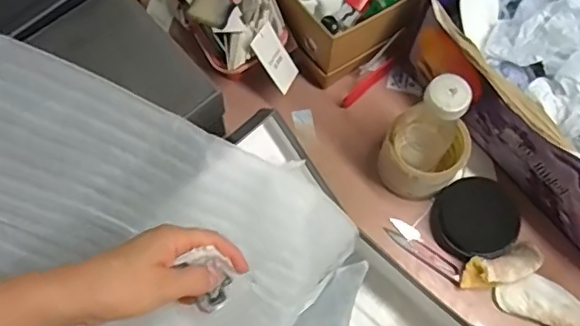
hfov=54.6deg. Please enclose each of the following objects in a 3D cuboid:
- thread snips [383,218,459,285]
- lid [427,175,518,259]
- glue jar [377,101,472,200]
[{"bbox_3d":[0.152,0.101,0.643,0.026,0.011,0.099,-43,76,-14],"label":"thread snips"},{"bbox_3d":[0.211,0.065,0.643,0.086,0.034,0.091,0,70,-1],"label":"lid"},{"bbox_3d":[0.146,-0.009,0.630,0.087,0.085,0.087,-34,74,-12],"label":"glue jar"}]

